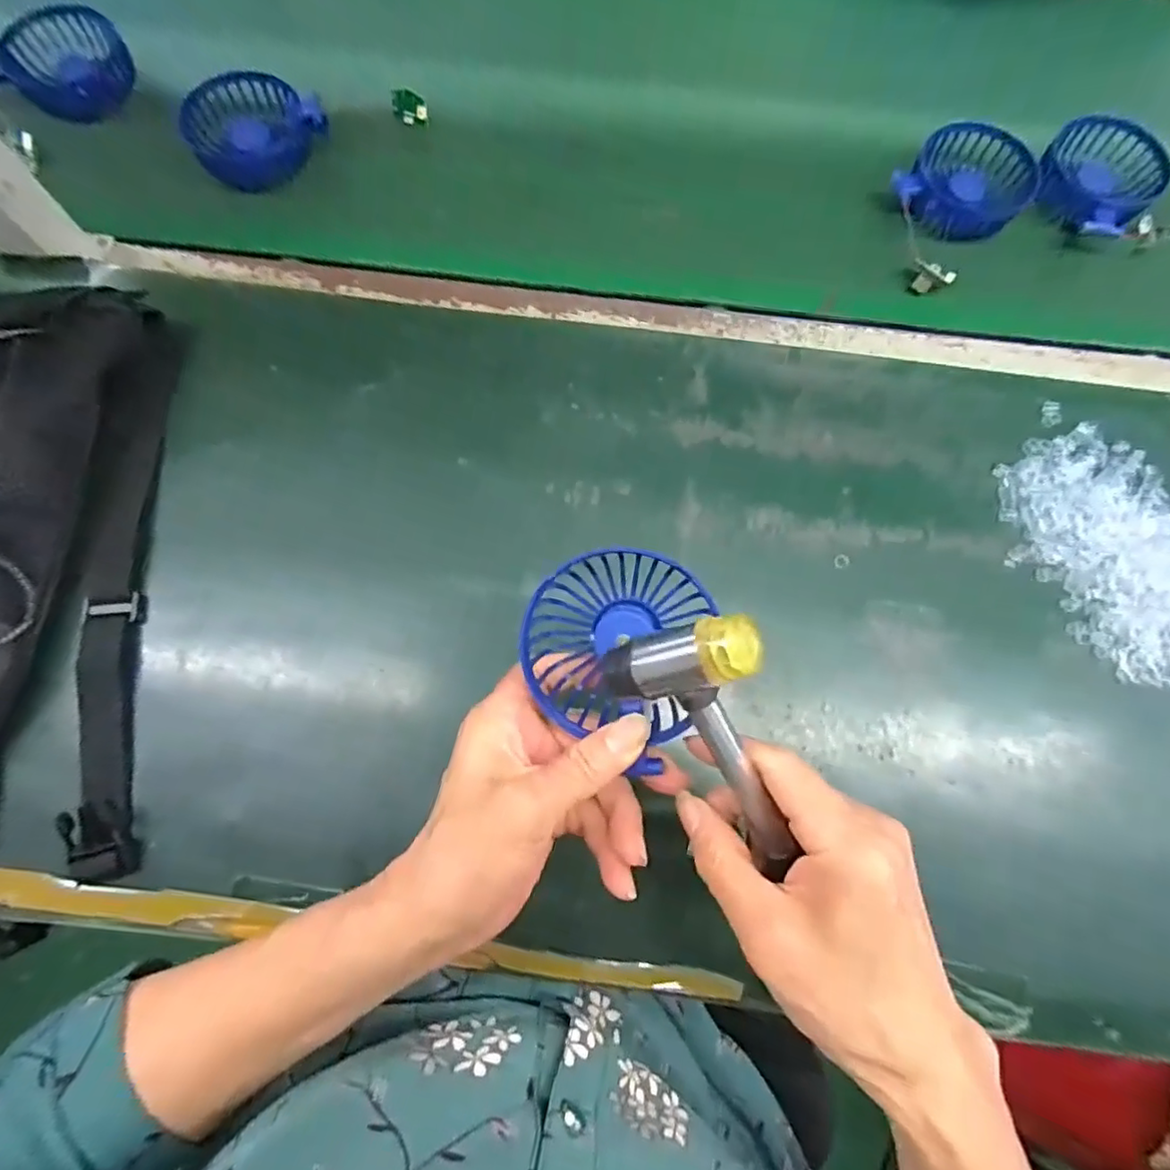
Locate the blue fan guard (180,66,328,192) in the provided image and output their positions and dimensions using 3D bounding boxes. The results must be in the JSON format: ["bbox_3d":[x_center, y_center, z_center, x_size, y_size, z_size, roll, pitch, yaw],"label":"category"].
[{"bbox_3d":[-0.257,-0.363,0.487,0.102,0.059,0.068,-13,77,-4],"label":"blue fan guard"}]

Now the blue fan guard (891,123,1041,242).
[{"bbox_3d":[0.299,-0.314,0.475,0.090,0.025,0.096,0,76,-1],"label":"blue fan guard"}]

